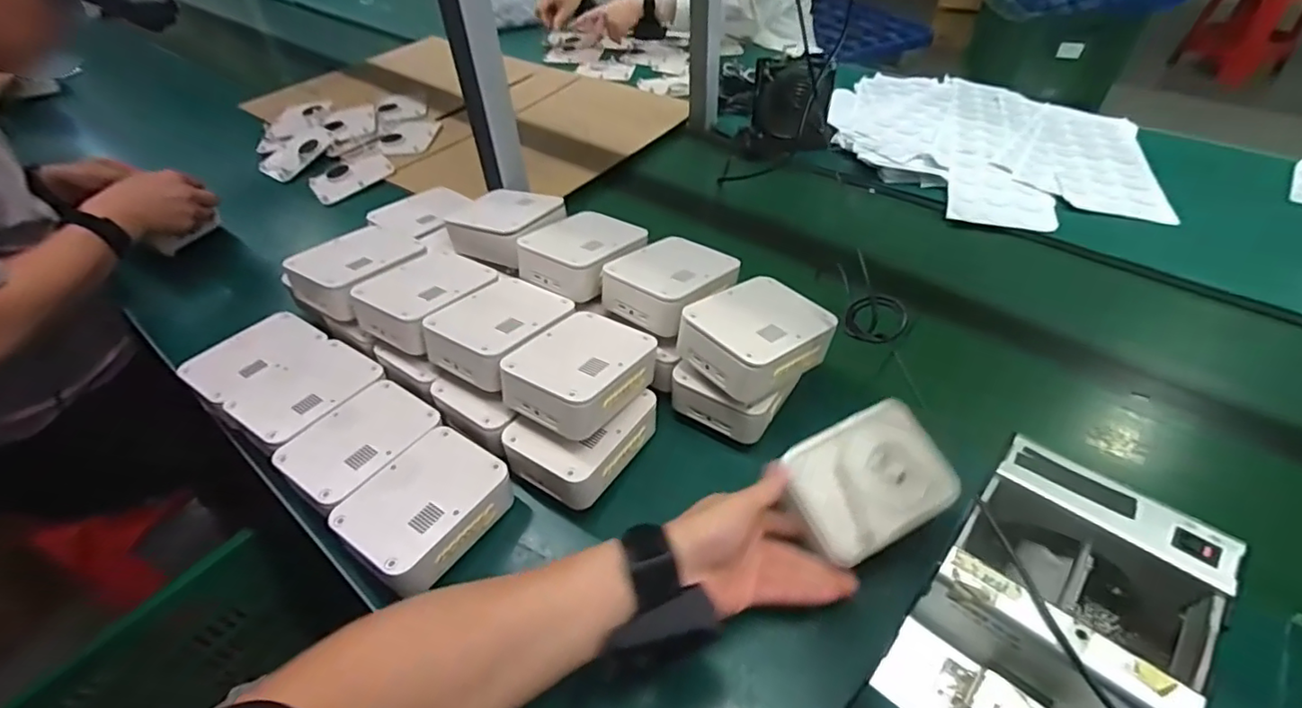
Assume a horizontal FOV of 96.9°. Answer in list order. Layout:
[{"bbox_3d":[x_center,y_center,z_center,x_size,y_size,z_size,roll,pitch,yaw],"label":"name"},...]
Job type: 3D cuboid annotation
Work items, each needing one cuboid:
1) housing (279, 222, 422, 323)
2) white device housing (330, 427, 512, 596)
[{"bbox_3d":[-0.333,-0.105,0.663,0.116,0.042,0.136,17,49,20],"label":"housing"},{"bbox_3d":[-0.198,0.135,0.511,0.106,0.043,0.132,22,51,24],"label":"white device housing"}]

